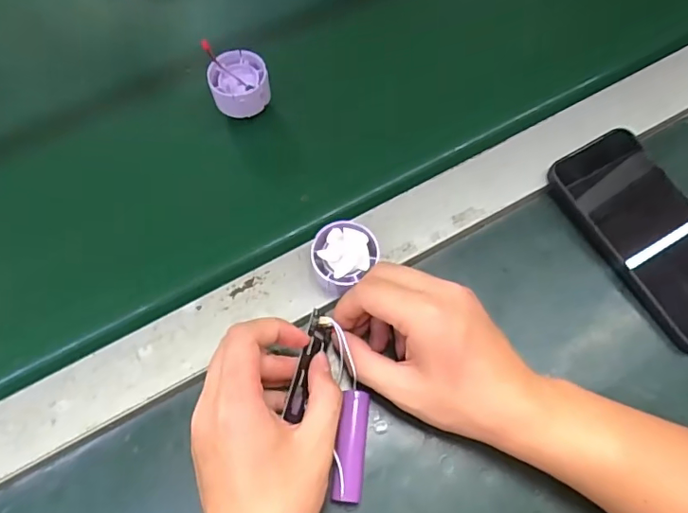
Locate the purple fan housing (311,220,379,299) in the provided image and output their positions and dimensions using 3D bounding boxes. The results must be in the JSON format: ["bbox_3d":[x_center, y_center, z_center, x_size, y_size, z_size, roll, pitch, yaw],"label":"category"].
[{"bbox_3d":[-0.001,0.000,0.366,0.045,0.034,0.041,-39,73,-13],"label":"purple fan housing"}]

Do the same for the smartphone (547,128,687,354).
[{"bbox_3d":[0.225,-0.017,0.384,0.080,0.013,0.160,-29,71,-10],"label":"smartphone"}]

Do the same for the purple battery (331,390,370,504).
[{"bbox_3d":[0.005,0.118,0.331,0.017,0.017,0.065,7,66,4],"label":"purple battery"}]

